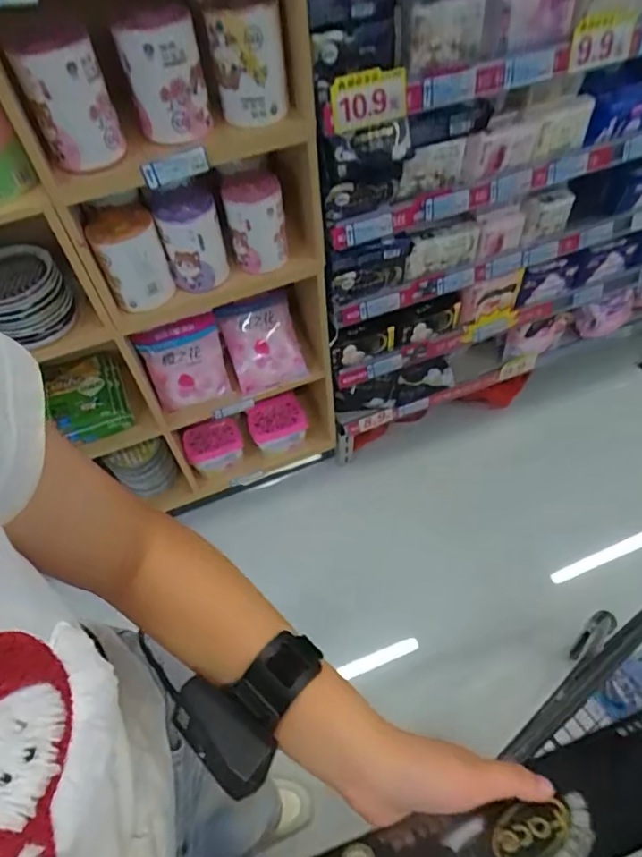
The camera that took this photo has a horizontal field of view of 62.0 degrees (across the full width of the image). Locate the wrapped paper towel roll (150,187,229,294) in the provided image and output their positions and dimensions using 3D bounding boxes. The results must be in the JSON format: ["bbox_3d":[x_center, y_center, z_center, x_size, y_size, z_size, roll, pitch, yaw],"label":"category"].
[{"bbox_3d":[-0.232,-0.339,0.964,0.106,0.177,0.128,-13,54,-5],"label":"wrapped paper towel roll"}]

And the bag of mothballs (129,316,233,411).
[{"bbox_3d":[-0.308,-0.153,1.209,0.171,0.196,0.075,-24,35,-15],"label":"bag of mothballs"}]

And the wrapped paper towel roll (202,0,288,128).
[{"bbox_3d":[-0.108,-0.542,0.786,0.106,0.159,0.113,-2,54,3],"label":"wrapped paper towel roll"}]

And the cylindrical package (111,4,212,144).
[{"bbox_3d":[-0.221,-0.502,0.761,0.106,0.158,0.102,-13,54,-5],"label":"cylindrical package"}]

